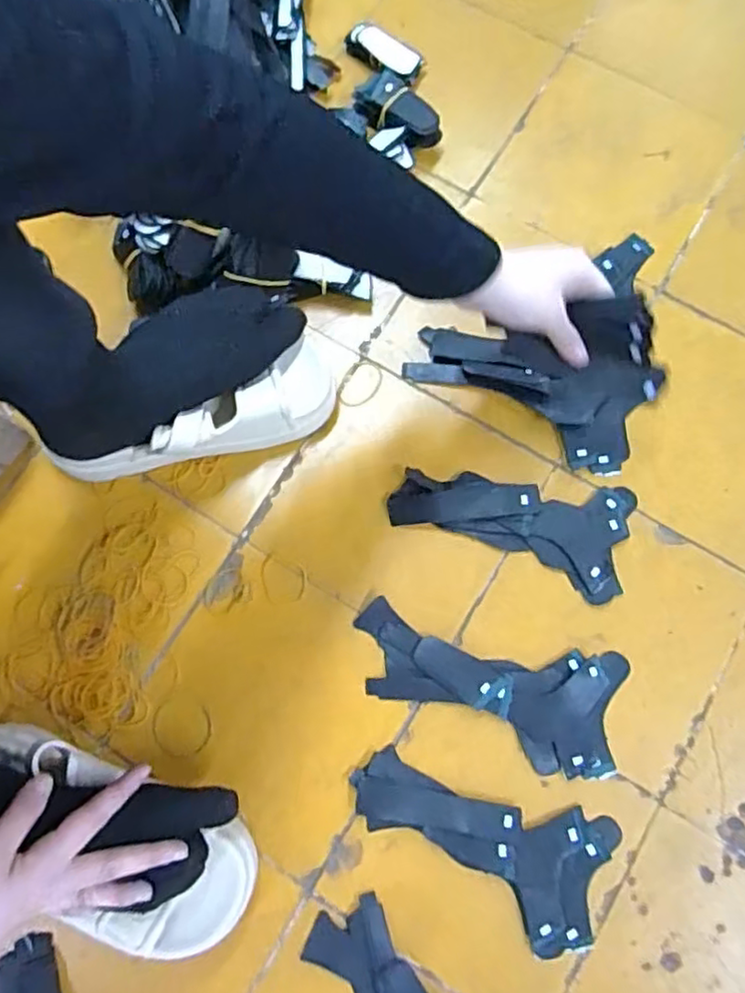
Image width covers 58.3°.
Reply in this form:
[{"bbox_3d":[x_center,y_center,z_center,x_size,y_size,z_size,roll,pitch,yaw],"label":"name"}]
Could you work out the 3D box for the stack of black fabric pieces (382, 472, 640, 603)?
[{"bbox_3d":[0.117,0.024,0.573,0.200,0.010,0.092,11,77,3],"label":"stack of black fabric pieces"}]

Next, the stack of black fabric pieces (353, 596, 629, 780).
[{"bbox_3d":[0.092,0.157,0.541,0.215,0.011,0.097,13,77,3],"label":"stack of black fabric pieces"}]

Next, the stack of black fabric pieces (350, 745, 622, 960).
[{"bbox_3d":[0.083,0.263,0.518,0.201,0.015,0.099,26,79,6],"label":"stack of black fabric pieces"}]

